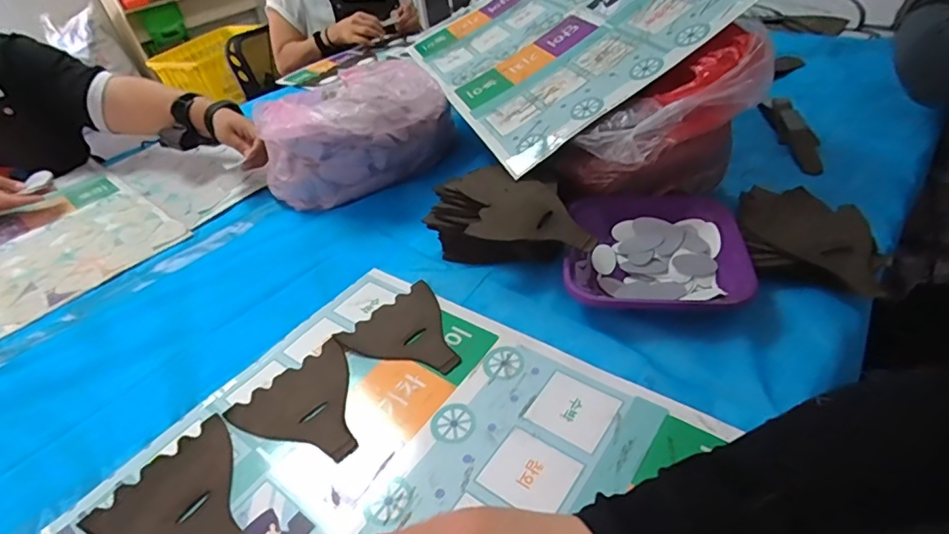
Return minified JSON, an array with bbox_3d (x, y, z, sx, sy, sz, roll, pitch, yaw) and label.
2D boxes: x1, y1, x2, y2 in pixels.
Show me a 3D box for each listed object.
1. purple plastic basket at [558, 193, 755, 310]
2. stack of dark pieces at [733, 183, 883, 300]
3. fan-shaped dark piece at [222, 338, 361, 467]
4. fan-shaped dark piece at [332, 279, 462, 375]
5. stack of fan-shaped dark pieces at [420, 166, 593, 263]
[{"bbox_3d":[0.197,-0.014,0.570,0.187,0.044,0.184,0,39,10],"label":"purple plastic basket"},{"bbox_3d":[0.366,-0.032,0.568,0.140,0.038,0.150,13,43,24],"label":"stack of dark pieces"},{"bbox_3d":[-0.152,0.133,0.487,0.125,0.005,0.116,29,53,35],"label":"fan-shaped dark piece"},{"bbox_3d":[-0.065,0.071,0.544,0.115,0.004,0.122,-34,46,-29],"label":"fan-shaped dark piece"},{"bbox_3d":[0.039,-0.041,0.607,0.193,0.082,0.110,27,50,36],"label":"stack of fan-shaped dark pieces"}]

